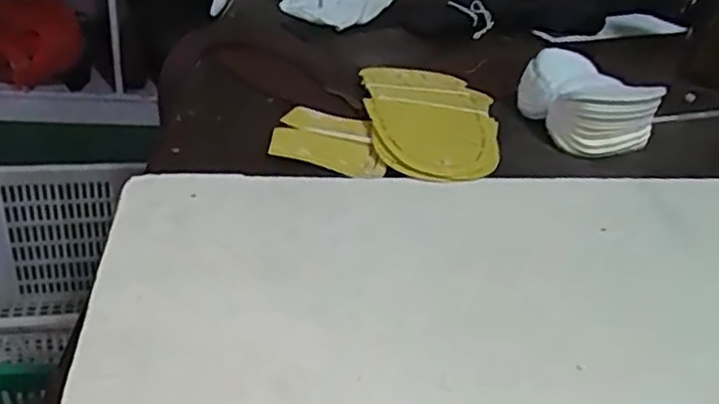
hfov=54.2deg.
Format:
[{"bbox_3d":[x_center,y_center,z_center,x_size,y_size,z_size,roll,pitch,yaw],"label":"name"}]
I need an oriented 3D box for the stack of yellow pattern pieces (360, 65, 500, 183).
[{"bbox_3d":[0.060,-0.064,0.550,0.107,0.019,0.168,3,32,-7],"label":"stack of yellow pattern pieces"}]

